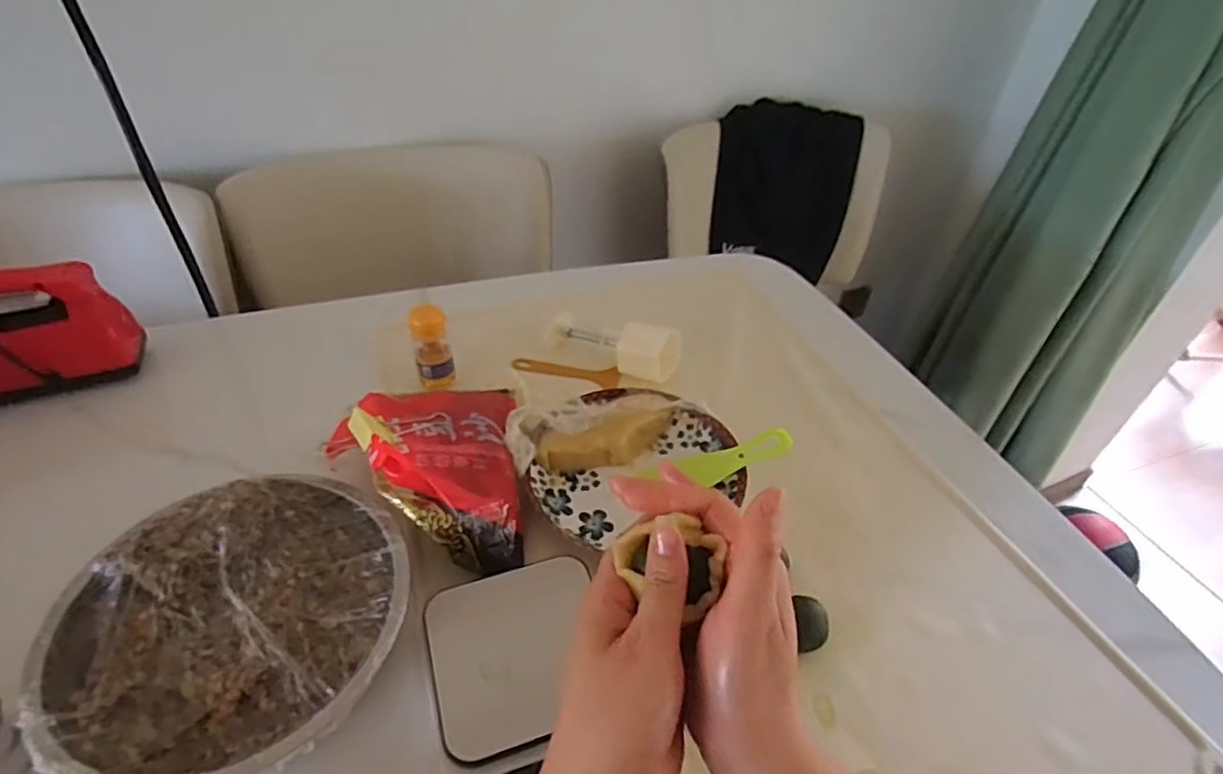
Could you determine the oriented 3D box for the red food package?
[{"bbox_3d":[-0.154,0.062,0.525,0.147,0.076,0.172,-5,42,-7],"label":"red food package"}]

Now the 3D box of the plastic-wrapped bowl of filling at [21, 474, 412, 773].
[{"bbox_3d":[-0.242,0.150,0.414,0.208,0.056,0.191,1,42,-1],"label":"plastic-wrapped bowl of filling"}]

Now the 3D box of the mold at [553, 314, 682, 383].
[{"bbox_3d":[0.000,-0.052,0.705,0.158,0.054,0.067,21,45,20],"label":"mold"}]

